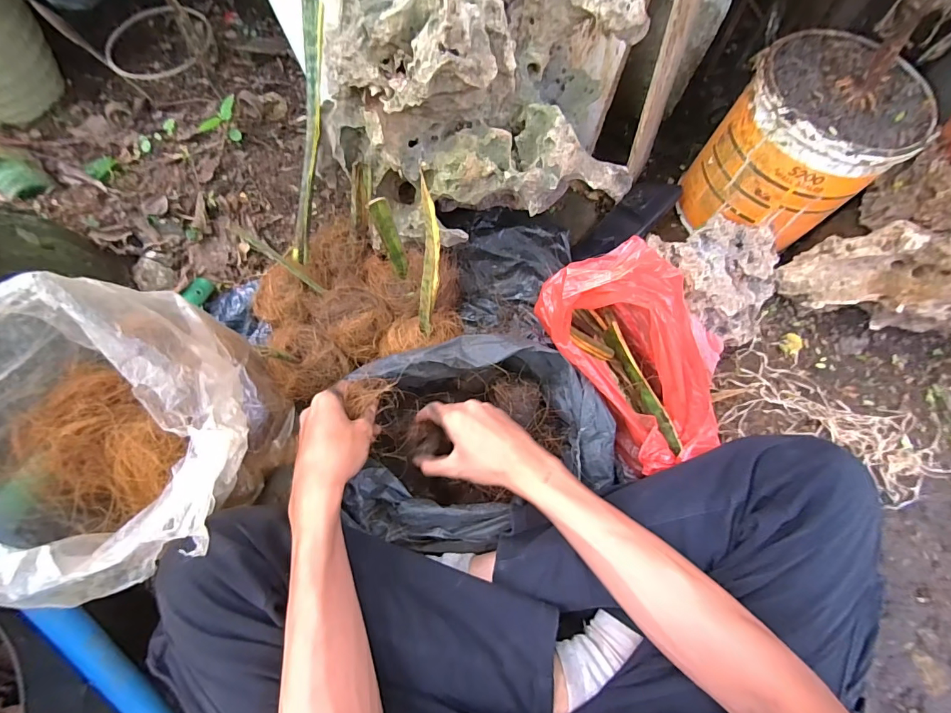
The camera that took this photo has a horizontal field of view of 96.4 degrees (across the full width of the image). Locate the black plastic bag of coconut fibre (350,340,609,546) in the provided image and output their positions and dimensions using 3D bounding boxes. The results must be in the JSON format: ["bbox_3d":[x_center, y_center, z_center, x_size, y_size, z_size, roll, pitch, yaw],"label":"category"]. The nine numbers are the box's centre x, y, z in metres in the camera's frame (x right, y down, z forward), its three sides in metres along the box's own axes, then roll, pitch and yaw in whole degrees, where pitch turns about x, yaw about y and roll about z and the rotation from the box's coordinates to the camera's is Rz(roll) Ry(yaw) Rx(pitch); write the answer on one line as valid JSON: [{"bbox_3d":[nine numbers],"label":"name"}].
[{"bbox_3d":[0.004,0.103,0.493,0.298,0.129,0.232,3,72,2],"label":"black plastic bag of coconut fibre"}]

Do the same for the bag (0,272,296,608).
[{"bbox_3d":[-0.308,0.080,0.370,0.210,0.248,0.223,-30,74,-8],"label":"bag"}]

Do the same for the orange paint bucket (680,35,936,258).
[{"bbox_3d":[0.385,-0.255,0.517,0.175,0.168,0.186,0,72,1],"label":"orange paint bucket"}]

